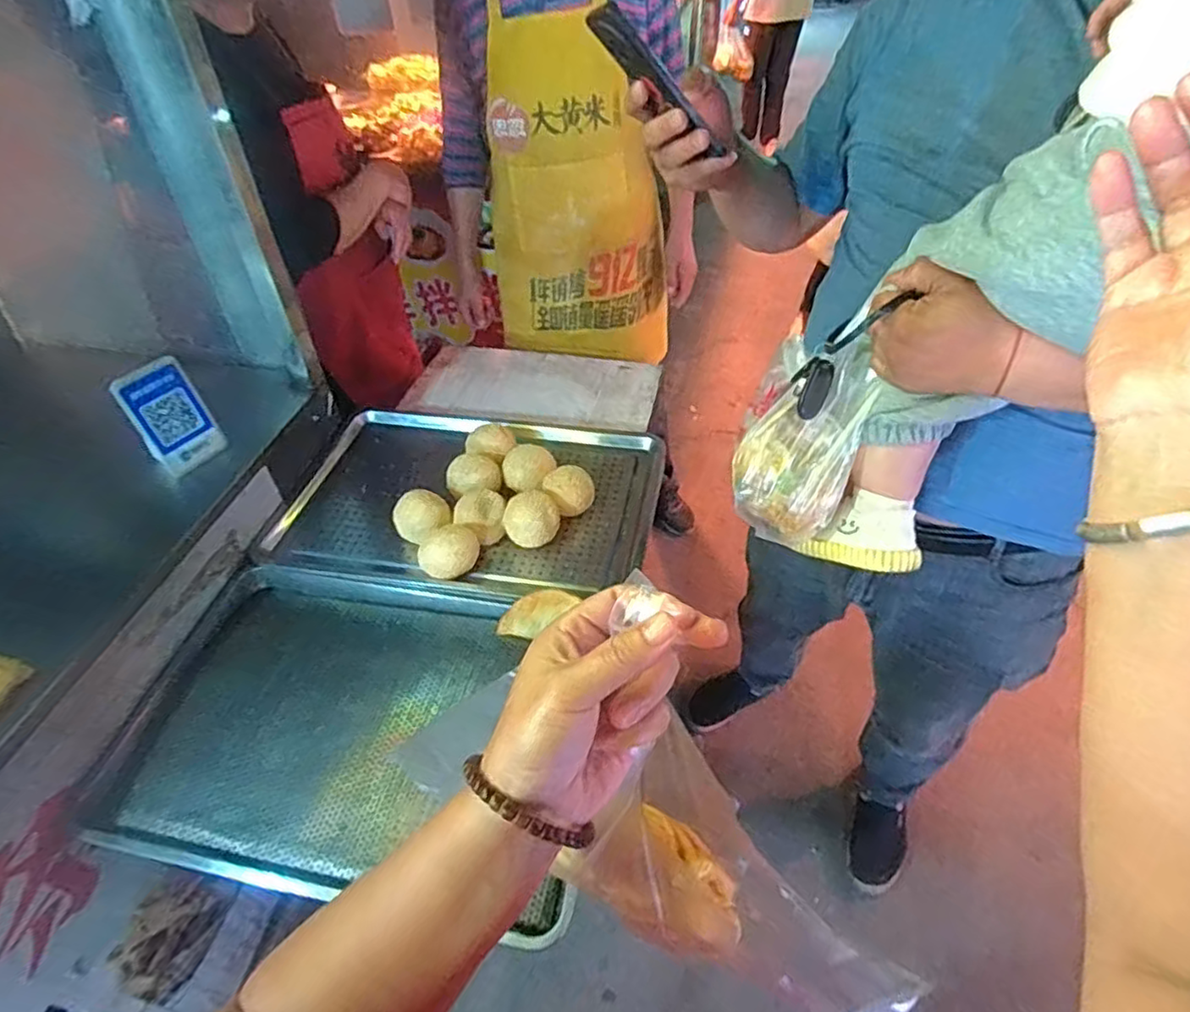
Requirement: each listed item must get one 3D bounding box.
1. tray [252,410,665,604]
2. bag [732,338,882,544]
[{"bbox_3d":[-0.206,-0.022,1.056,0.589,0.093,0.431,8,46,10],"label":"tray"},{"bbox_3d":[0.212,-0.073,0.684,0.119,0.175,0.123,19,48,19],"label":"bag"}]

